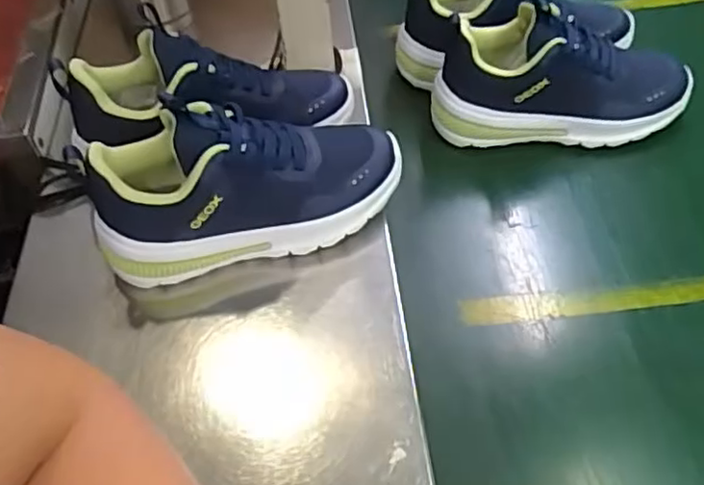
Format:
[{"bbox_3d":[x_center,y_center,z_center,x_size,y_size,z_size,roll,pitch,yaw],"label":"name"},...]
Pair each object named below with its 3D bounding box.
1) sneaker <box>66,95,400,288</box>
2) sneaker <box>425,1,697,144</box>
[{"bbox_3d":[-0.068,-0.045,0.428,0.206,0.092,0.075,-14,54,-4],"label":"sneaker"},{"bbox_3d":[0.173,-0.132,0.535,0.207,0.108,0.081,-4,54,3],"label":"sneaker"}]

